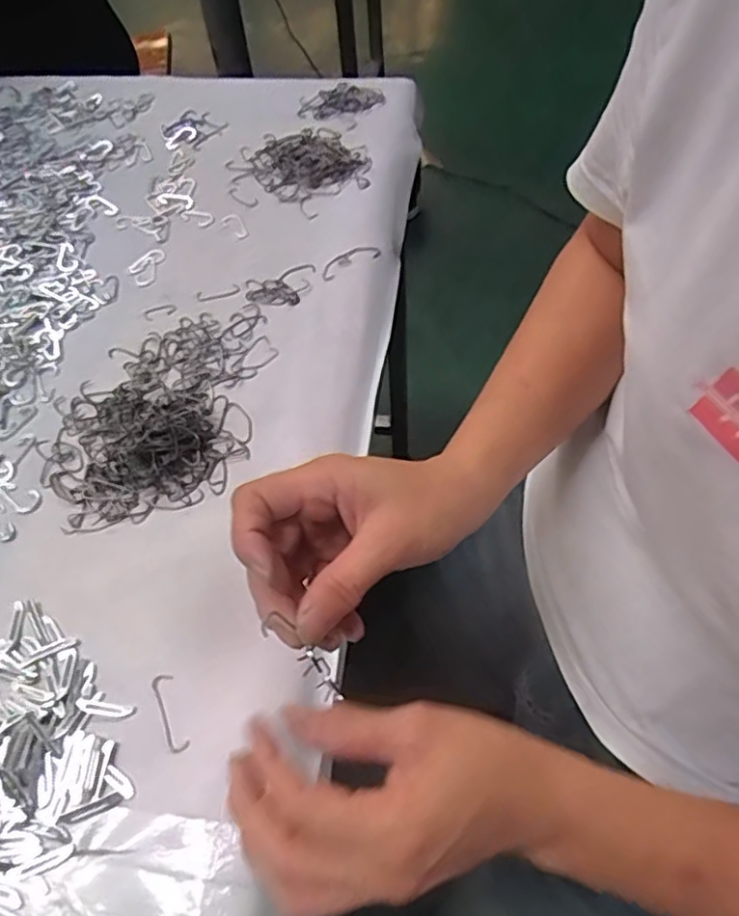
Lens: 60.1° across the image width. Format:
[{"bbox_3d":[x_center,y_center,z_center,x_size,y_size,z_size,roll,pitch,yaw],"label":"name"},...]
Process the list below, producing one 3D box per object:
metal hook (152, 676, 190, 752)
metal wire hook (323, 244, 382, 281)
[{"bbox_3d":[-0.118,0.149,0.376,0.013,0.004,0.048,-24,61,-11],"label":"metal hook"},{"bbox_3d":[-0.019,-0.179,0.576,0.060,0.004,0.020,-30,62,-15],"label":"metal wire hook"}]

